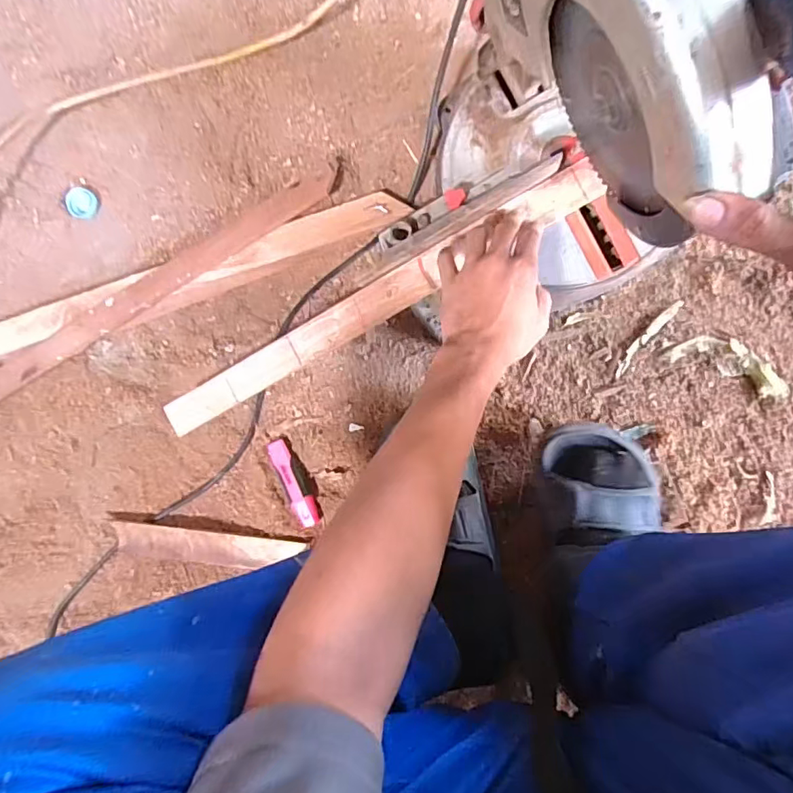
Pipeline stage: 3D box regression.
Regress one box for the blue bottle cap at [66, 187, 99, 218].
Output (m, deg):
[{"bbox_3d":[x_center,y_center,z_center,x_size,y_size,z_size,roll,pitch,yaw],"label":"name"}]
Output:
[{"bbox_3d":[-0.353,-0.217,0.585,0.034,0.009,0.033,0,91,10],"label":"blue bottle cap"}]

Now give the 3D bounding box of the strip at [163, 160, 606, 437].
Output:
[{"bbox_3d":[-0.026,-0.089,0.524,0.486,0.026,0.035,-28,86,10],"label":"strip"}]

